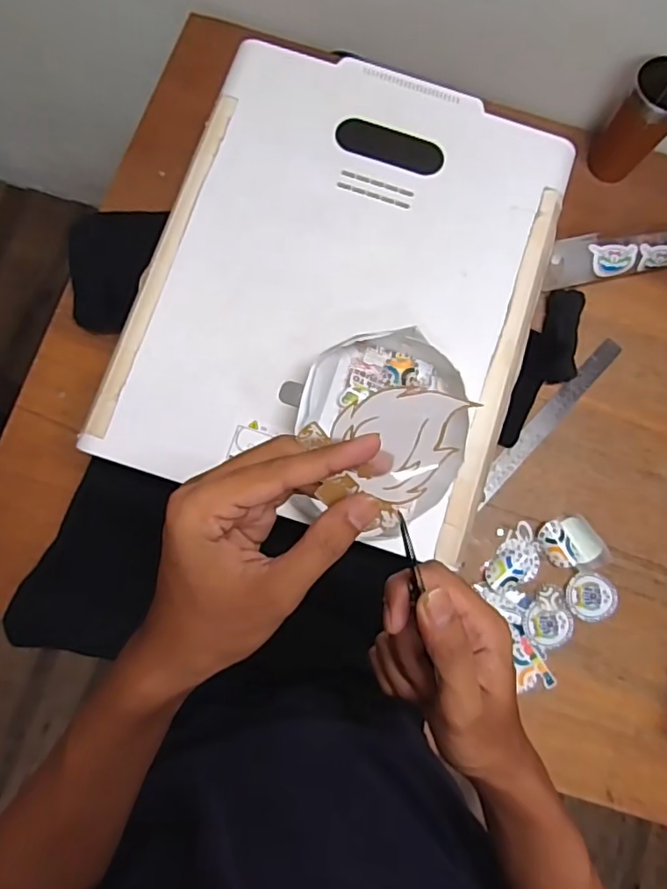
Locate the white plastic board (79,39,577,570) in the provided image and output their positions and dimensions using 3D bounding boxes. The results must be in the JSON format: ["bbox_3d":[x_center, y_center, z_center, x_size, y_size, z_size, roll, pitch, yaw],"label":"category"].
[{"bbox_3d":[0.013,-0.176,0.600,0.398,0.039,0.492,16,82,4],"label":"white plastic board"}]

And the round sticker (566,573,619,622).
[{"bbox_3d":[0.325,0.193,0.716,0.061,0.009,0.059,-1,84,10],"label":"round sticker"}]

